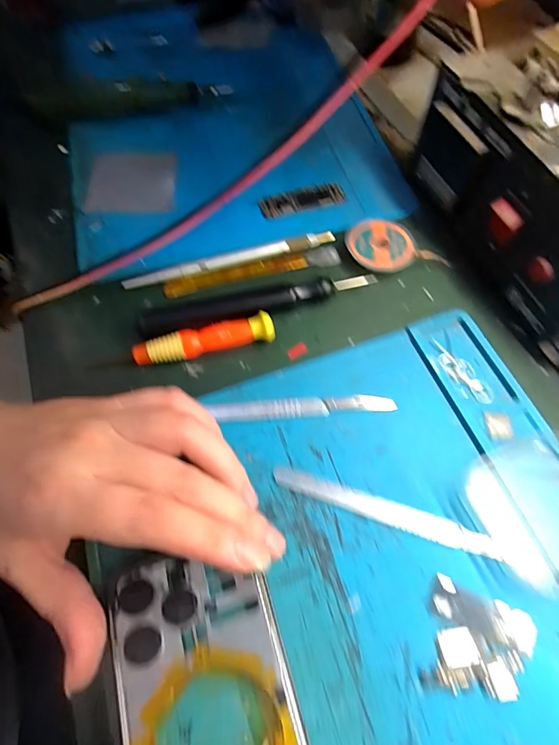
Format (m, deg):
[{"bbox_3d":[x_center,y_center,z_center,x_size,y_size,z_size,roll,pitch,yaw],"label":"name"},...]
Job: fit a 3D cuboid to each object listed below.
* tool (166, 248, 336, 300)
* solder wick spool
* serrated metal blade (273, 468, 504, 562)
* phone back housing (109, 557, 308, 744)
[{"bbox_3d":[-0.018,-0.068,0.285,0.120,0.008,0.016,-15,64,-6],"label":"tool"},{"bbox_3d":[0.078,-0.087,0.284,0.063,0.011,0.040,-5,63,-1],"label":"solder wick spool"},{"bbox_3d":[0.052,0.070,0.212,0.113,0.004,0.013,16,65,9],"label":"serrated metal blade"},{"bbox_3d":[-0.026,0.148,0.167,0.070,0.007,0.142,-19,64,-6],"label":"phone back housing"}]

